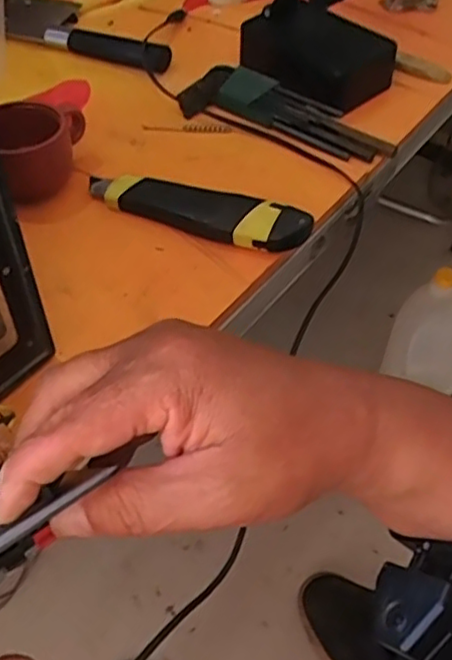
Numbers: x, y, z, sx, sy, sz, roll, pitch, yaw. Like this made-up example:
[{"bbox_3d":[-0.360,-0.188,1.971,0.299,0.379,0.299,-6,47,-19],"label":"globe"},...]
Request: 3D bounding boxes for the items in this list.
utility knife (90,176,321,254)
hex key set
[{"bbox_3d":[-0.021,-0.084,0.453,0.156,0.022,0.038,19,52,12],"label":"utility knife"},{"bbox_3d":[0.049,-0.172,0.530,0.172,0.025,0.051,23,53,16],"label":"hex key set"}]

